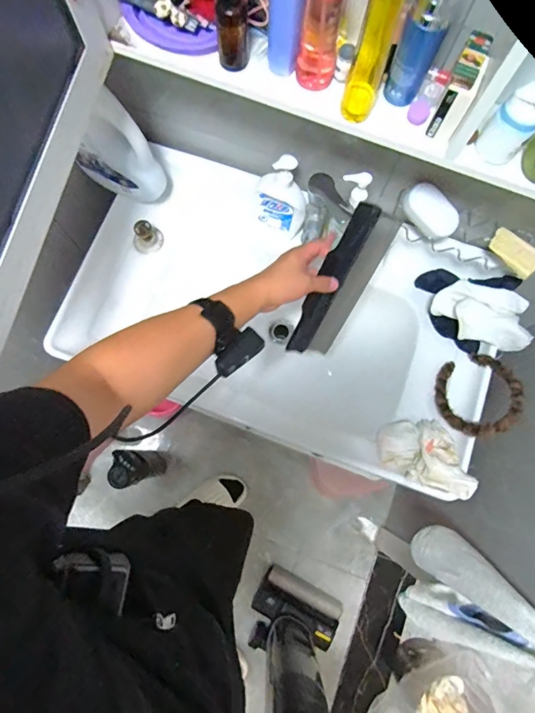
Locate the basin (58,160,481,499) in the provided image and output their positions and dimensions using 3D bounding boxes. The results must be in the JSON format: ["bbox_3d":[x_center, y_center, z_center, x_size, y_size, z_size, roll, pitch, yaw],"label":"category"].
[{"bbox_3d":[0.030,-0.074,0.840,0.784,0.163,0.462,22,78,3],"label":"basin"}]

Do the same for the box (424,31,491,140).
[{"bbox_3d":[0.216,-0.300,0.456,0.032,0.071,0.079,23,78,4],"label":"box"}]

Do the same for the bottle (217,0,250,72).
[{"bbox_3d":[-0.041,-0.386,0.471,0.036,0.084,0.039,0,78,-1],"label":"bottle"}]

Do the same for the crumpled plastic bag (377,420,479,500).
[{"bbox_3d":[0.282,0.170,0.715,0.163,0.056,0.114,20,78,3],"label":"crumpled plastic bag"}]

